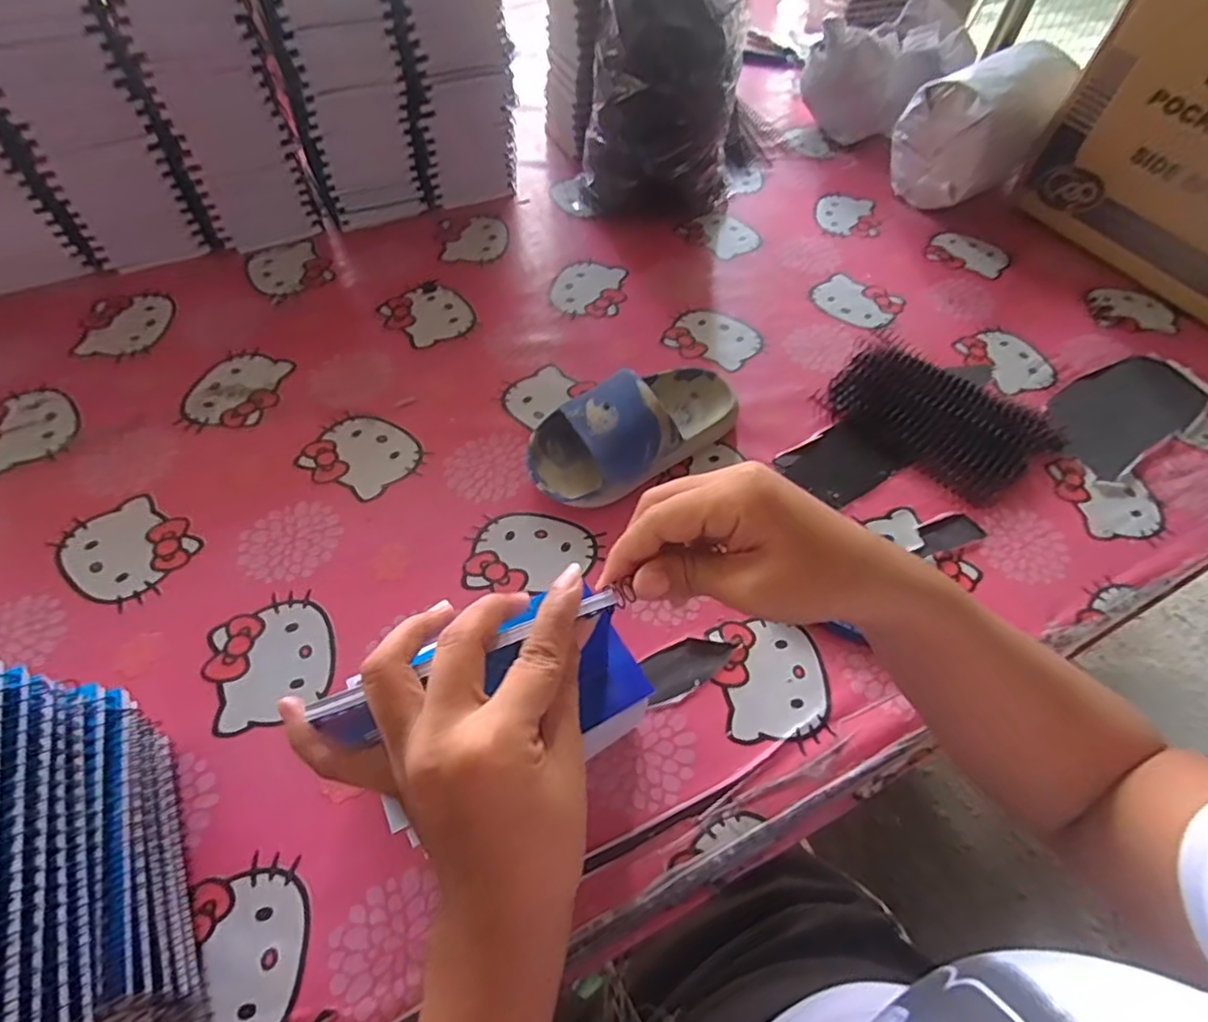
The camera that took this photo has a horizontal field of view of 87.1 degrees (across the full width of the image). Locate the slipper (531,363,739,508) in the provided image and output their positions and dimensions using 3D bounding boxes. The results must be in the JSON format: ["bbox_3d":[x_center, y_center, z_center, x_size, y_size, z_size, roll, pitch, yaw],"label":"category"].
[{"bbox_3d":[0.026,-0.067,0.474,0.174,0.057,0.085,-27,60,-21],"label":"slipper"}]

